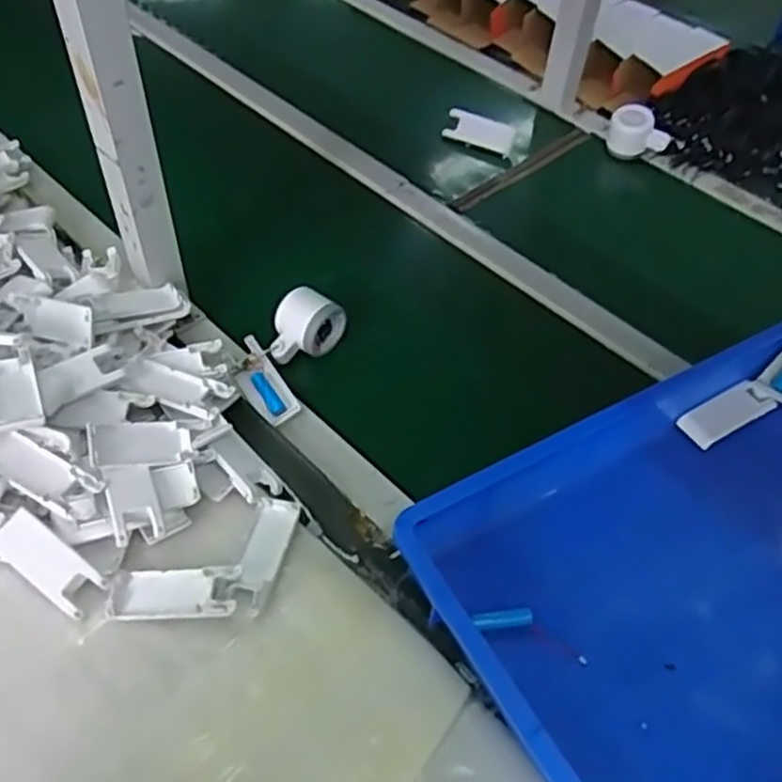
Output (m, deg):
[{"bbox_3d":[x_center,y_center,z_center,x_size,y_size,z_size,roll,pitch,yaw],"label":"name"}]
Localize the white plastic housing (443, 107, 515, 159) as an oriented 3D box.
[{"bbox_3d":[0.128,-0.369,1.053,0.100,0.042,0.013,15,33,-6],"label":"white plastic housing"}]

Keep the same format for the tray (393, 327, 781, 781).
[{"bbox_3d":[0.318,0.148,0.603,0.531,0.071,0.358,-23,56,-21],"label":"tray"}]

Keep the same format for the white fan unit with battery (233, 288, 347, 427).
[{"bbox_3d":[-0.104,-0.033,0.753,0.078,0.046,0.139,23,68,14],"label":"white fan unit with battery"}]

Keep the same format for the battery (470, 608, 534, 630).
[{"bbox_3d":[0.090,0.184,0.595,0.046,0.011,0.011,-3,51,-7],"label":"battery"}]

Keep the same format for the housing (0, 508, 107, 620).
[{"bbox_3d":[-0.277,0.139,0.593,0.097,0.009,0.039,34,74,14],"label":"housing"}]

